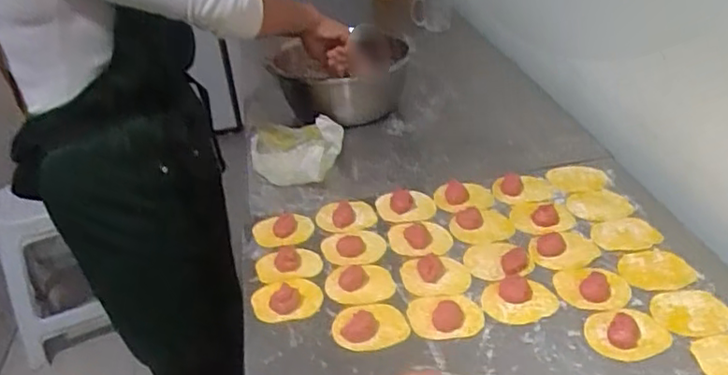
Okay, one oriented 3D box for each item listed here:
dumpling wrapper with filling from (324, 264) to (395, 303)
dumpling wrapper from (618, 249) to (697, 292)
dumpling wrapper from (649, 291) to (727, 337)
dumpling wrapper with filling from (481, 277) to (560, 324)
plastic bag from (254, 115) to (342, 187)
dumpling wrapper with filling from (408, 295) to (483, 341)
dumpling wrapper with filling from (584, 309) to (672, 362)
[{"bbox_3d":[-0.006,0.122,0.814,0.088,0.013,0.070,-9,33,-2],"label":"dumpling wrapper with filling"},{"bbox_3d":[0.369,0.104,0.794,0.085,0.004,0.085,-7,33,0],"label":"dumpling wrapper"},{"bbox_3d":[0.377,0.144,0.723,0.082,0.005,0.066,-7,33,0],"label":"dumpling wrapper"},{"bbox_3d":[0.191,0.136,0.769,0.088,0.011,0.068,-1,33,9],"label":"dumpling wrapper with filling"},{"bbox_3d":[-0.118,-0.067,1.093,0.173,0.082,0.122,4,34,17],"label":"plastic bag"},{"bbox_3d":[0.098,0.153,0.754,0.088,0.012,0.070,-3,33,7],"label":"dumpling wrapper with filling"},{"bbox_3d":[0.298,0.163,0.708,0.089,0.015,0.068,-3,33,7],"label":"dumpling wrapper with filling"}]

